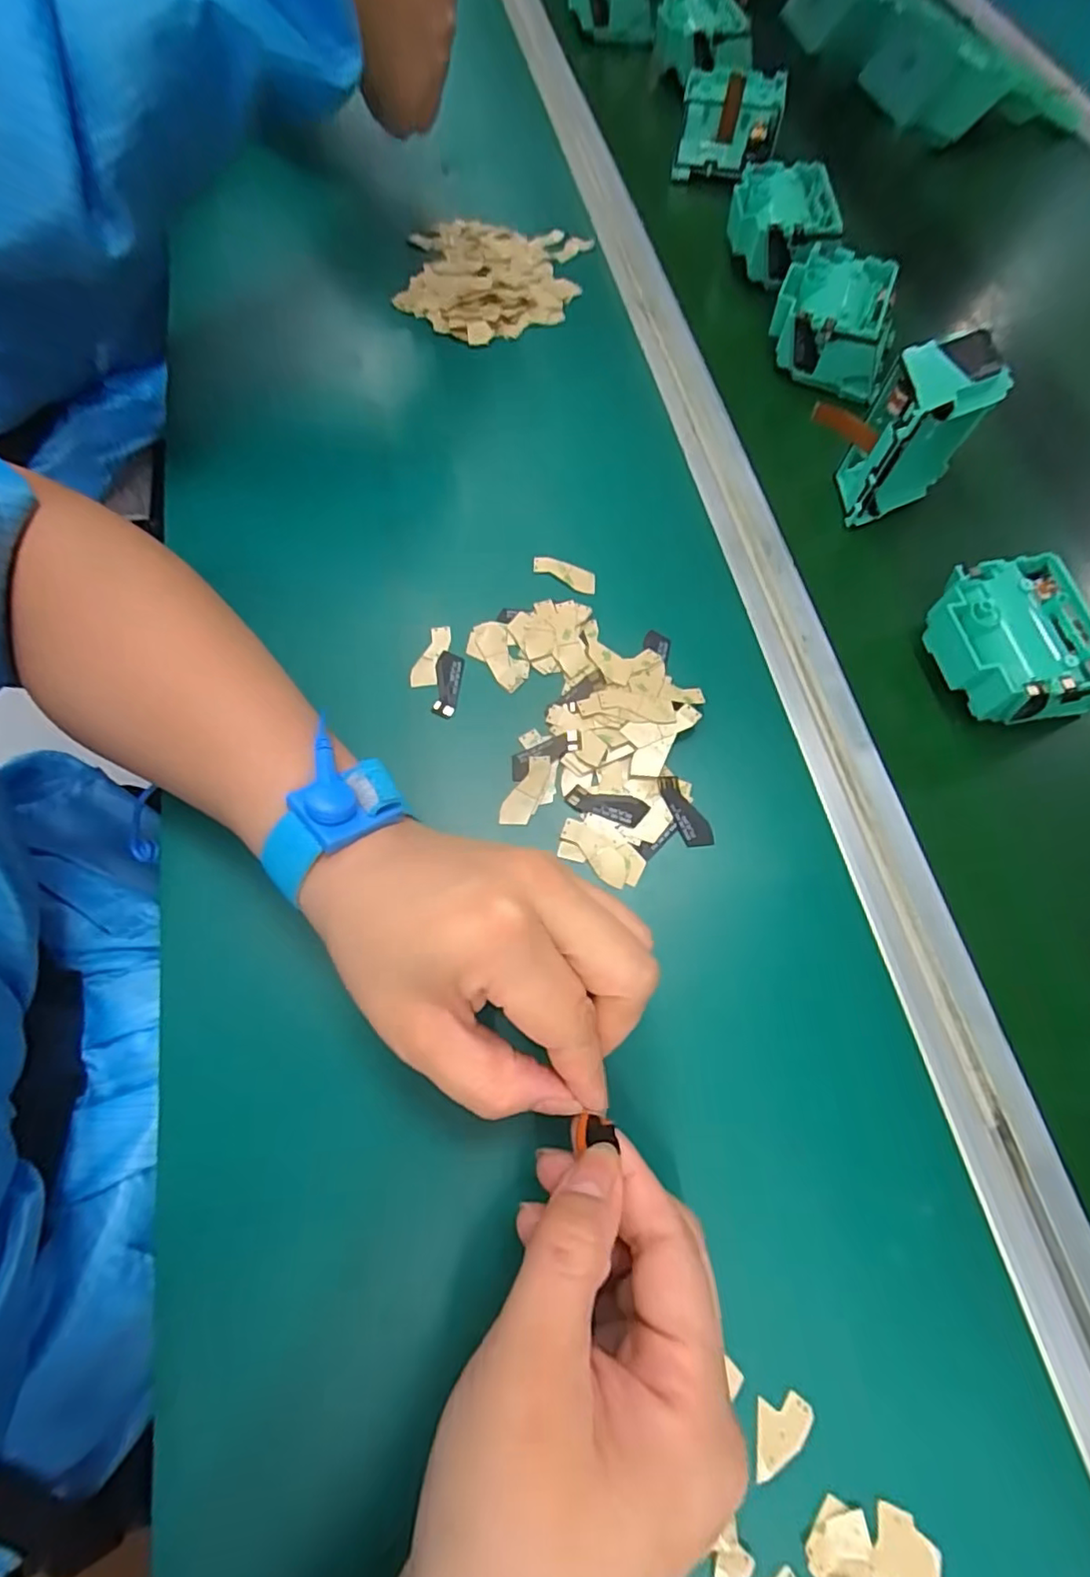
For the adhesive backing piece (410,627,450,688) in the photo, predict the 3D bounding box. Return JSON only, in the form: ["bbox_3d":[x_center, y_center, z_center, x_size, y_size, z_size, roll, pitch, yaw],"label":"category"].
[{"bbox_3d":[-0.059,-0.067,0.312,0.013,0.004,0.037,15,68,-6],"label":"adhesive backing piece"}]

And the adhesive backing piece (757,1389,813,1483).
[{"bbox_3d":[0.080,0.218,0.203,0.018,0.004,0.023,5,61,11],"label":"adhesive backing piece"}]

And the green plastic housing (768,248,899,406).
[{"bbox_3d":[0.180,-0.293,0.378,0.071,0.039,0.071,17,66,6],"label":"green plastic housing"}]

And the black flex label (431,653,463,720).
[{"bbox_3d":[-0.050,-0.052,0.307,0.013,0.004,0.037,2,67,5],"label":"black flex label"}]

